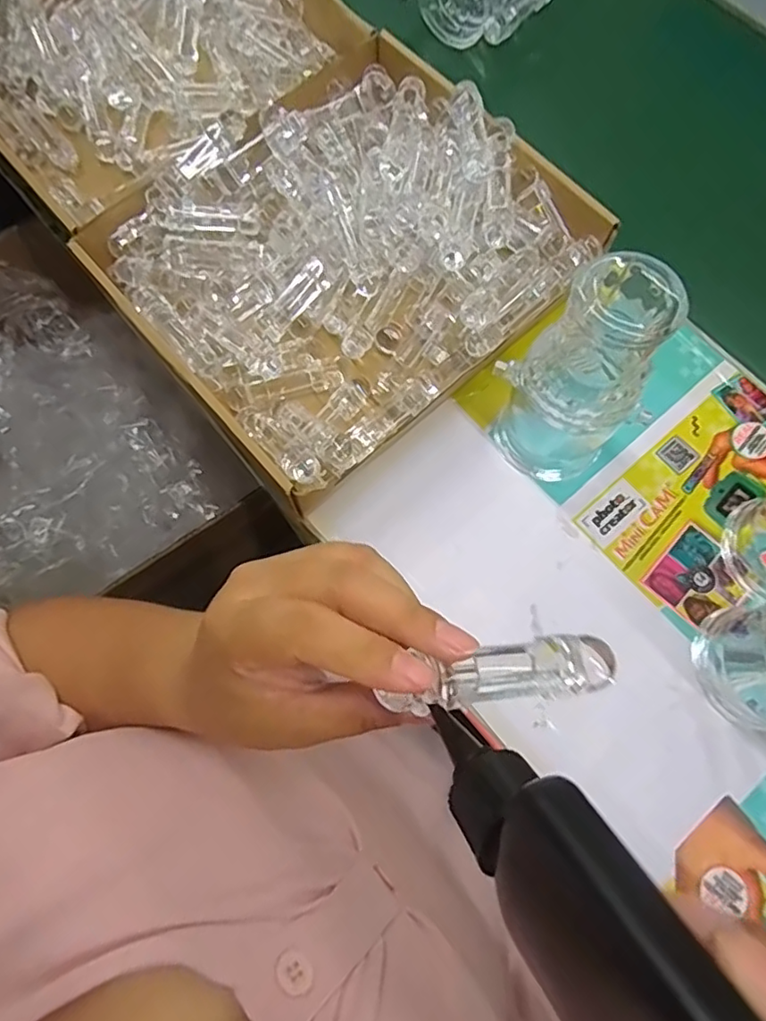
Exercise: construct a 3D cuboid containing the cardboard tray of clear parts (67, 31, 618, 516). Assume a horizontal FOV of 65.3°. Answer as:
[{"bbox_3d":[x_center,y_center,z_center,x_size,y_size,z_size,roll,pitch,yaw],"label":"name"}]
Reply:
[{"bbox_3d":[-0.026,-0.198,0.456,0.316,0.057,0.278,-40,77,-9],"label":"cardboard tray of clear parts"}]

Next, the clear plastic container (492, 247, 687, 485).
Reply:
[{"bbox_3d":[0.120,-0.074,0.371,0.066,0.175,0.073,-35,76,-7],"label":"clear plastic container"}]

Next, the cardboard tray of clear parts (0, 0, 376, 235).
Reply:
[{"bbox_3d":[-0.204,-0.398,0.524,0.308,0.068,0.271,-39,77,-9],"label":"cardboard tray of clear parts"}]

